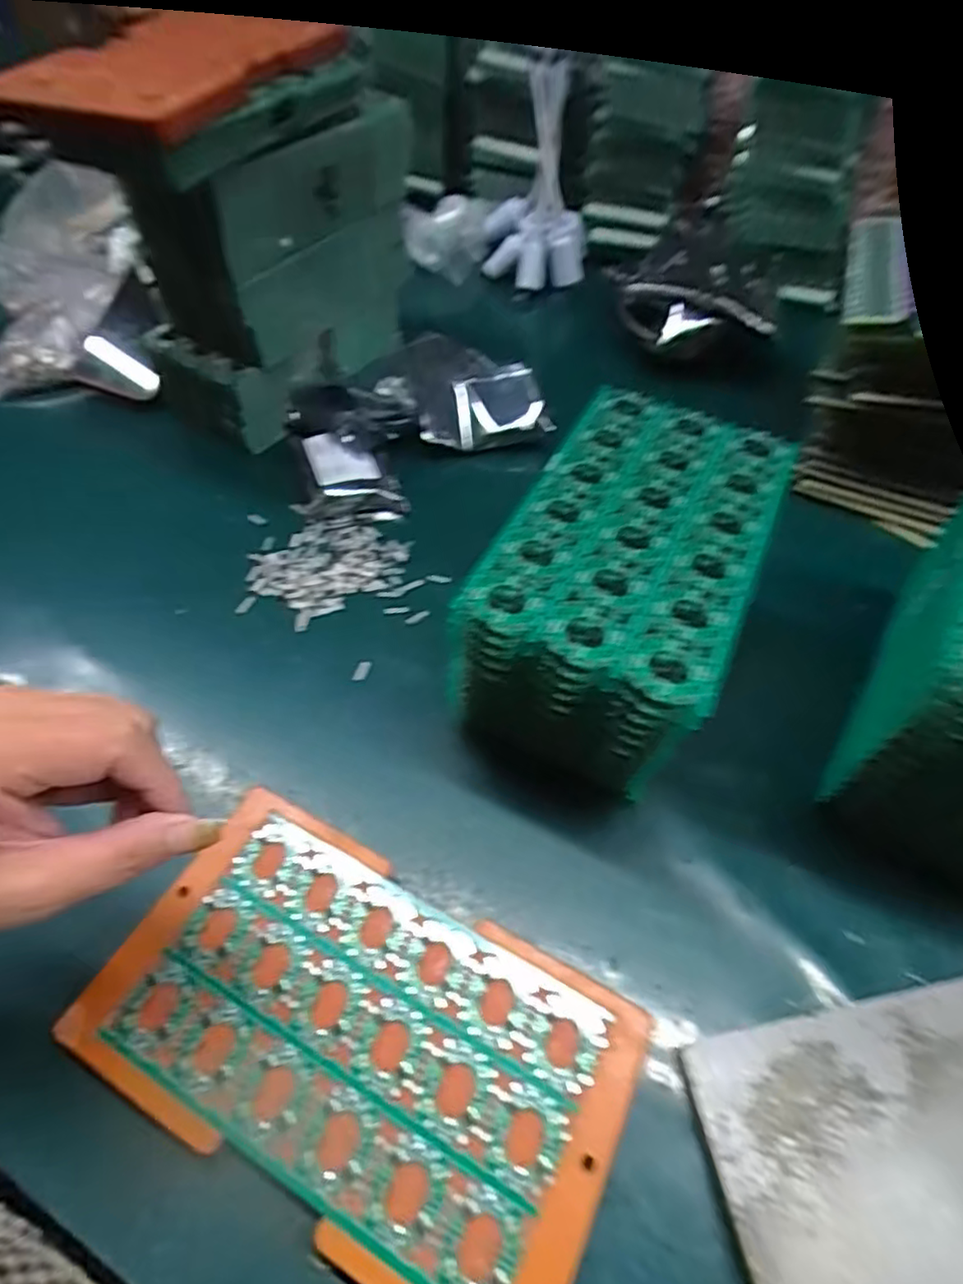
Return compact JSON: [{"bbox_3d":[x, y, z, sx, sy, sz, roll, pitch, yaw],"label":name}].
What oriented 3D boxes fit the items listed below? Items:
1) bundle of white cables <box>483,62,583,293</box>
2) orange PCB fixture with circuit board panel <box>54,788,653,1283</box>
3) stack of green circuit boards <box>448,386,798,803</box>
[{"bbox_3d":[0.063,-0.517,0.733,0.117,0.185,0.115,7,56,1],"label":"bundle of white cables"},{"bbox_3d":[-0.056,0.176,0.299,0.240,0.012,0.135,23,53,18],"label":"orange PCB fixture with circuit board panel"},{"bbox_3d":[0.084,-0.026,0.393,0.121,0.138,0.202,22,55,15],"label":"stack of green circuit boards"}]

